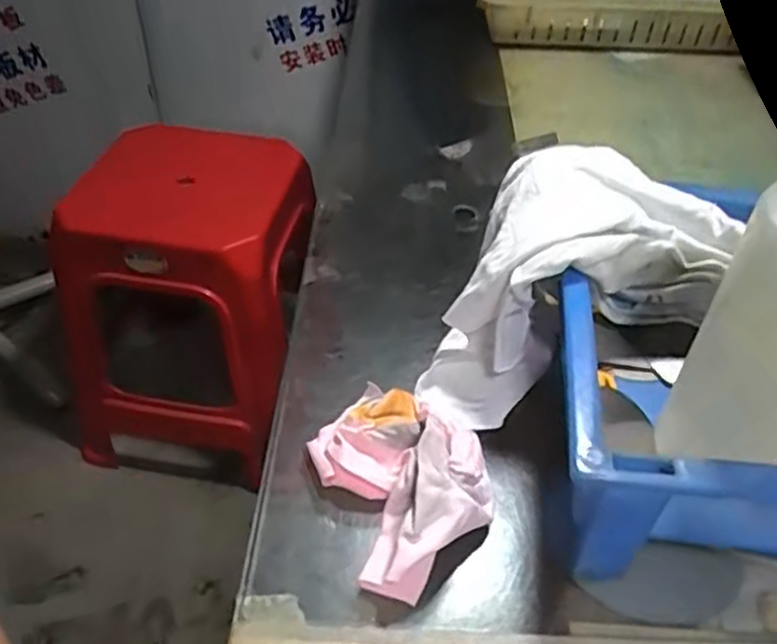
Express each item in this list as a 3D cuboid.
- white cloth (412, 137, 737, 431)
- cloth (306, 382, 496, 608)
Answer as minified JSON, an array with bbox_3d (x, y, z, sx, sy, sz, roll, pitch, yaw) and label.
[{"bbox_3d":[0.097,-0.010,0.376,0.121,0.109,0.124,23,46,20],"label":"white cloth"},{"bbox_3d":[0.009,0.067,0.341,0.080,0.039,0.110,-14,46,-18],"label":"cloth"}]

